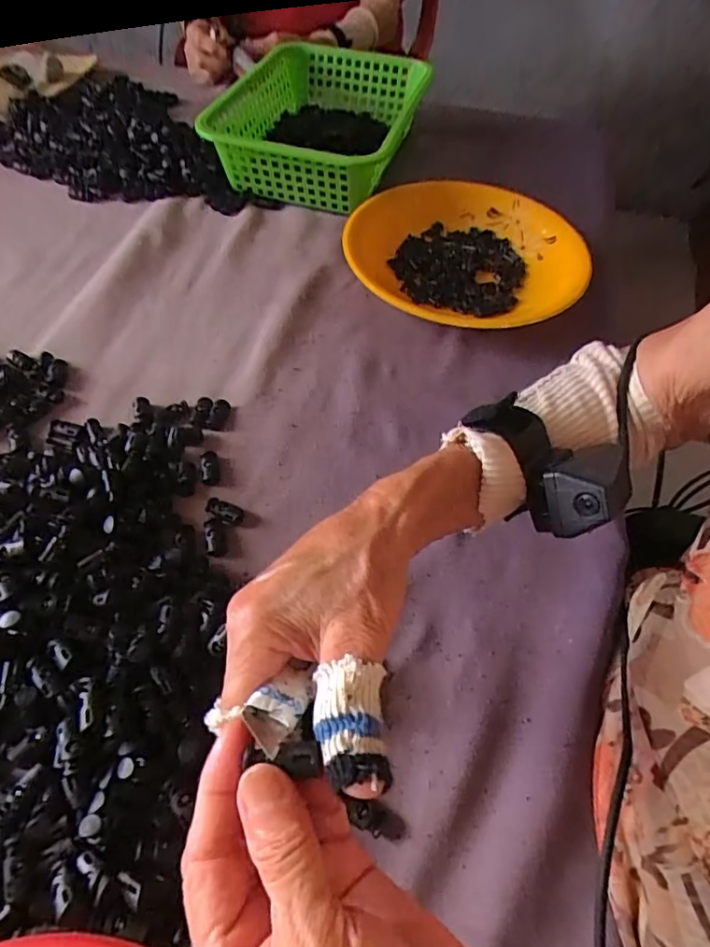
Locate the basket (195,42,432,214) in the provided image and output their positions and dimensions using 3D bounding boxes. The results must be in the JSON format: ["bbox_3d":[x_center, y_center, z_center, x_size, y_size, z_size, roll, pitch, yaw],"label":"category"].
[{"bbox_3d":[-0.048,-0.443,0.659,0.218,0.079,0.341,14,56,6],"label":"basket"}]

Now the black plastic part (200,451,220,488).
[{"bbox_3d":[-0.112,-0.005,0.405,0.014,0.009,0.031,-6,69,-7],"label":"black plastic part"}]

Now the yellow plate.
[{"bbox_3d":[0.112,-0.223,0.542,0.232,0.050,0.223,2,56,-2],"label":"yellow plate"}]

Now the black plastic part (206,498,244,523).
[{"bbox_3d":[-0.097,0.028,0.386,0.029,0.006,0.016,22,57,11],"label":"black plastic part"}]

